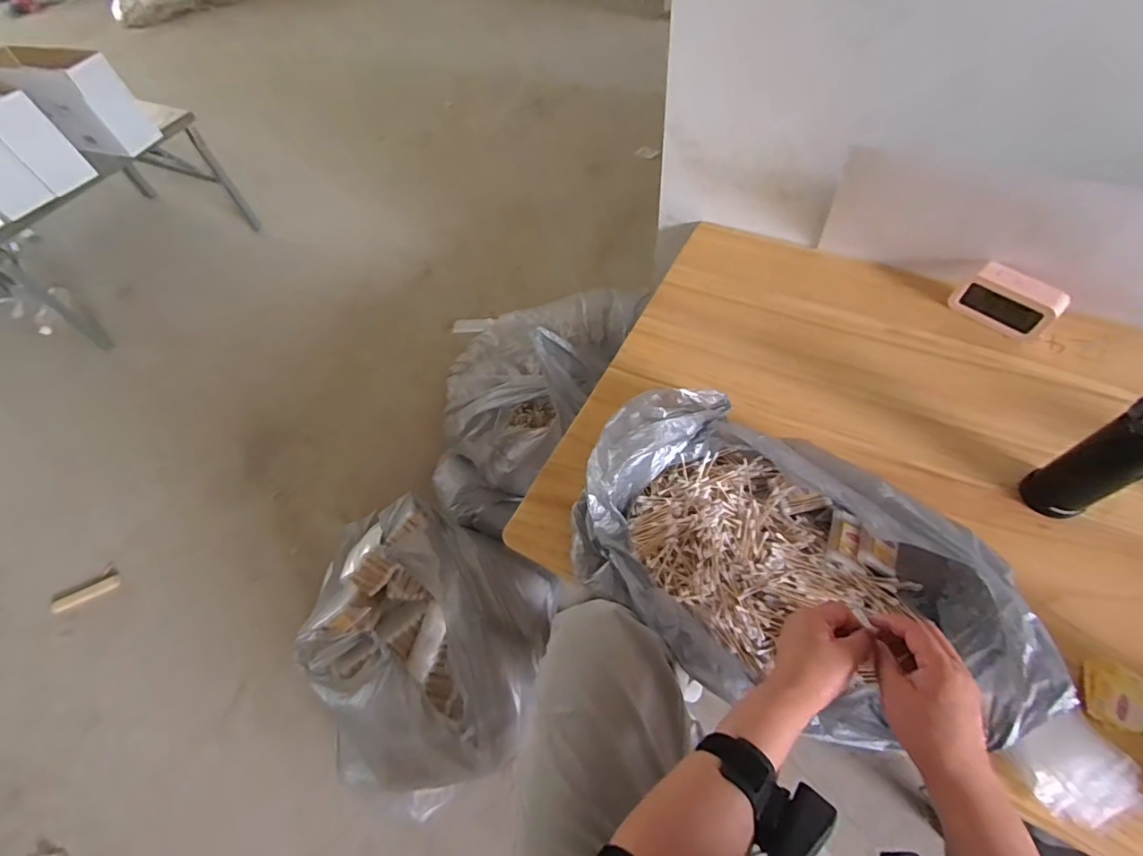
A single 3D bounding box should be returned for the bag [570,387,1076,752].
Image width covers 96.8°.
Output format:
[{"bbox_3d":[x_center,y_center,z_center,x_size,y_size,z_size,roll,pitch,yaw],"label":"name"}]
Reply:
[{"bbox_3d":[0.241,0.144,0.601,0.481,0.151,0.314,30,64,17],"label":"bag"}]

